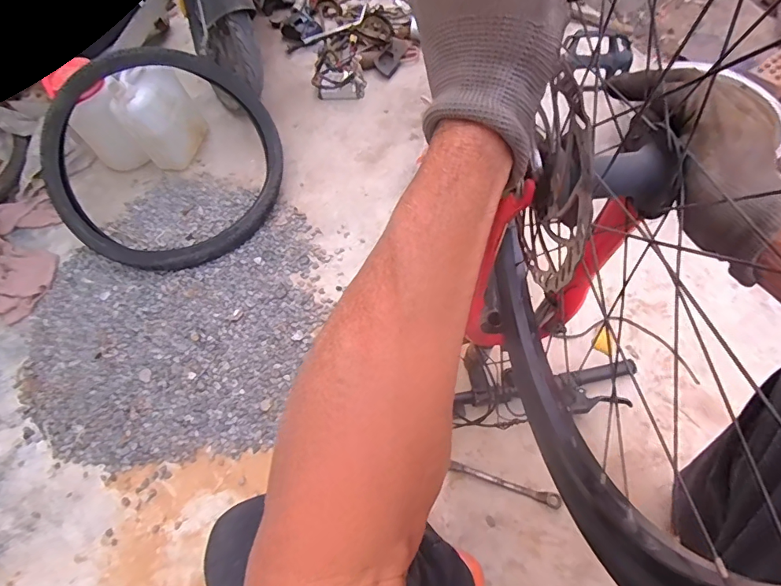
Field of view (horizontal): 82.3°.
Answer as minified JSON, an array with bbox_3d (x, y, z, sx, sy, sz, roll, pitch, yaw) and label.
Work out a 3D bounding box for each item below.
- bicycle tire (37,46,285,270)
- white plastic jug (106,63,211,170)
[{"bbox_3d":[-0.579,-0.353,1.166,0.576,0.056,0.577,1,83,-12],"label":"bicycle tire"},{"bbox_3d":[-0.656,-0.517,1.278,0.127,0.262,0.200,9,64,11],"label":"white plastic jug"}]

